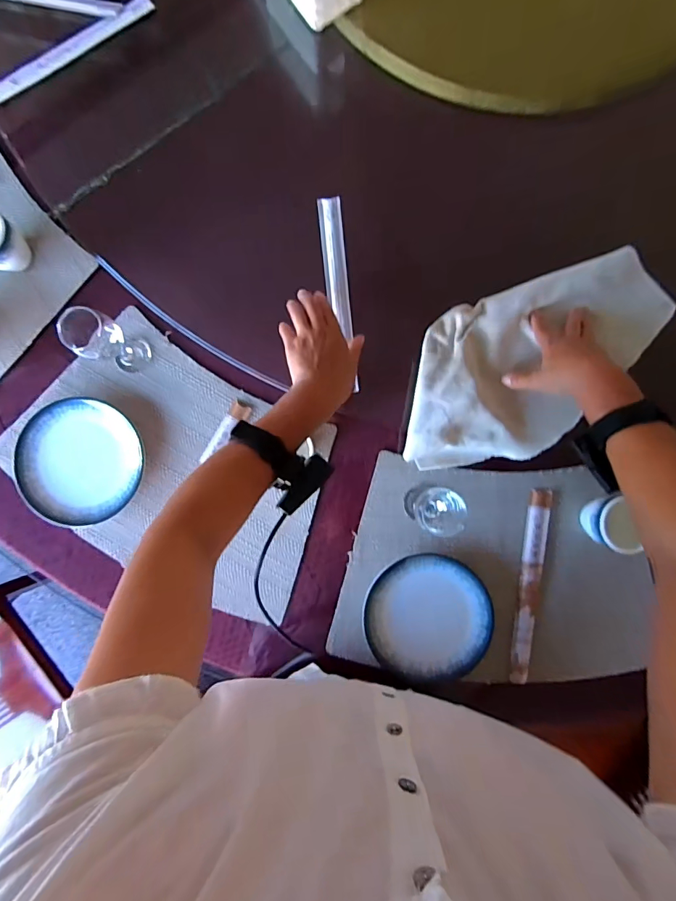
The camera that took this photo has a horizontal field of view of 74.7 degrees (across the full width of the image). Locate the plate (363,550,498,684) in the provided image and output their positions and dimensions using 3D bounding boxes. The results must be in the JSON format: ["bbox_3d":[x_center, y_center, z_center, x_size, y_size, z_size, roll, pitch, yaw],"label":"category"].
[{"bbox_3d":[0.127,0.236,0.623,0.170,0.015,0.172,0,90,1],"label":"plate"}]

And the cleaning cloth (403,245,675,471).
[{"bbox_3d":[0.268,-0.116,0.609,0.383,0.047,0.215,-19,89,1],"label":"cleaning cloth"}]

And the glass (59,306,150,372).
[{"bbox_3d":[-0.300,-0.141,0.578,0.053,0.132,0.056,23,88,1],"label":"glass"}]

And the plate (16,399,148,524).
[{"bbox_3d":[-0.367,0.013,0.628,0.174,0.027,0.173,0,88,0],"label":"plate"}]

